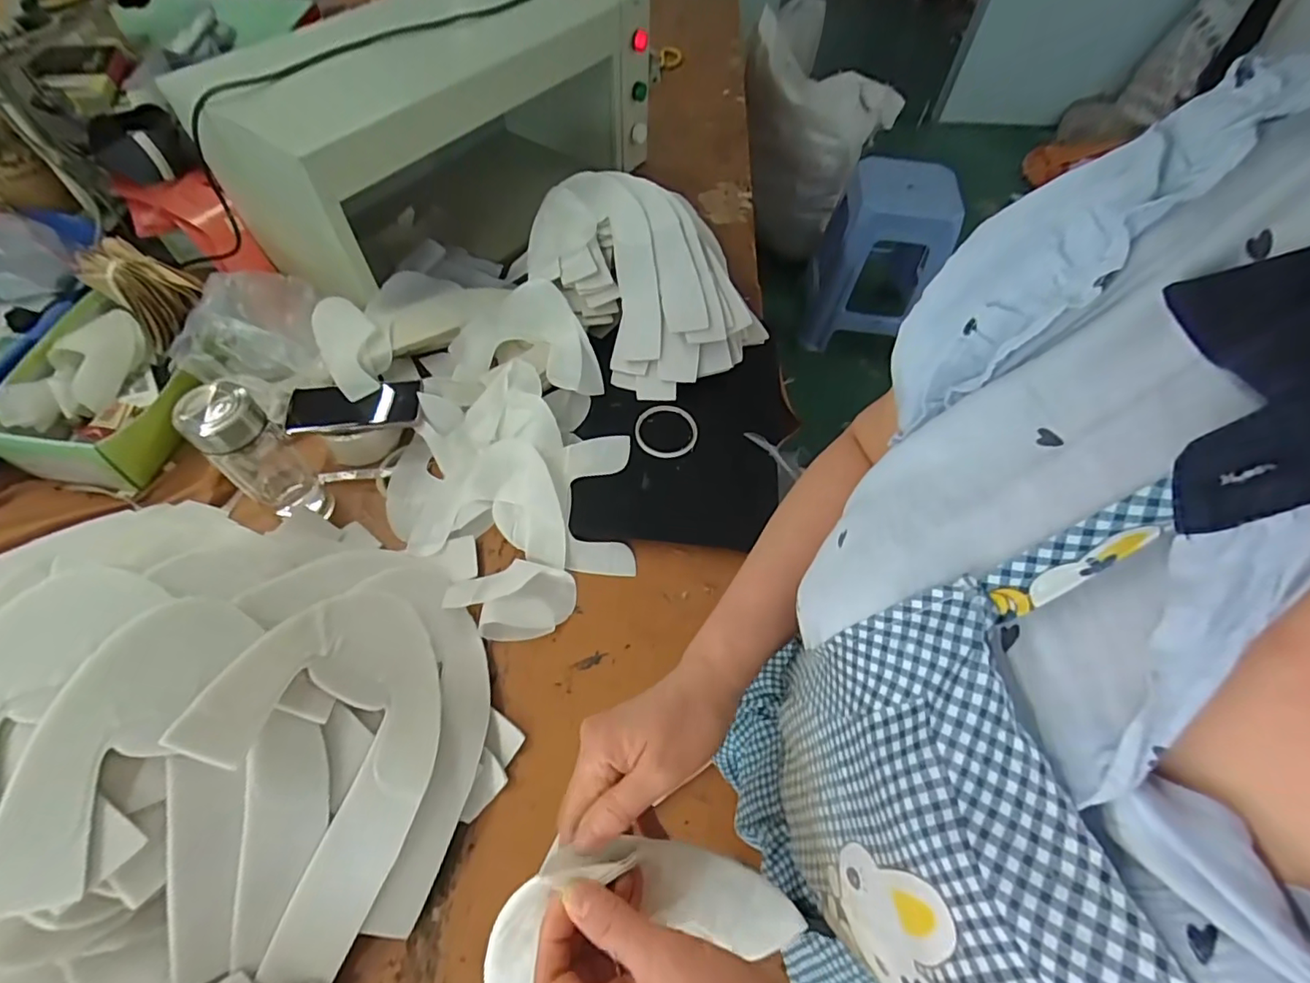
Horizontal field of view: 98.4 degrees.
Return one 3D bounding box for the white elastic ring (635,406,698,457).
[{"bbox_3d":[0.016,-0.085,0.771,0.083,0.011,0.089,2,56,-4],"label":"white elastic ring"}]

